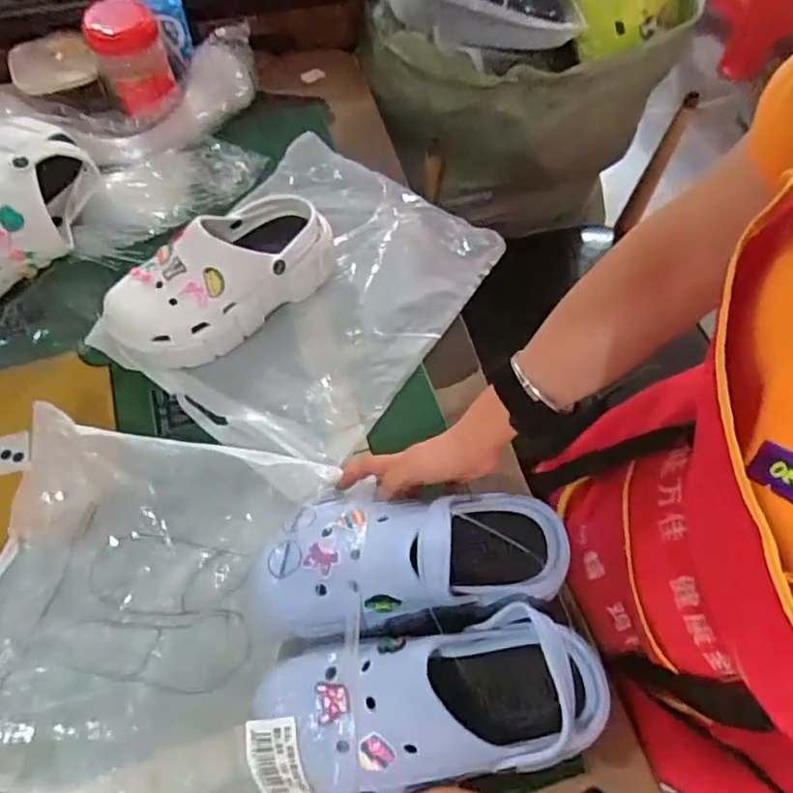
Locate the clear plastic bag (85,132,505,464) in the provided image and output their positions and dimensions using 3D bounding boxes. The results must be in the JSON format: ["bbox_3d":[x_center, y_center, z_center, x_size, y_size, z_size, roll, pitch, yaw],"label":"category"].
[{"bbox_3d":[-0.101,-0.130,0.723,0.320,0.020,0.400,30,66,13],"label":"clear plastic bag"}]

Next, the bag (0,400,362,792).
[{"bbox_3d":[-0.197,0.167,0.503,0.343,0.098,0.295,6,63,1],"label":"bag"}]

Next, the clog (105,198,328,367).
[{"bbox_3d":[-0.184,-0.133,0.665,0.263,0.101,0.105,-35,69,-18],"label":"clog"}]

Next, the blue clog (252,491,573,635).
[{"bbox_3d":[0.011,0.126,0.499,0.253,0.097,0.101,-5,63,-11],"label":"blue clog"}]

